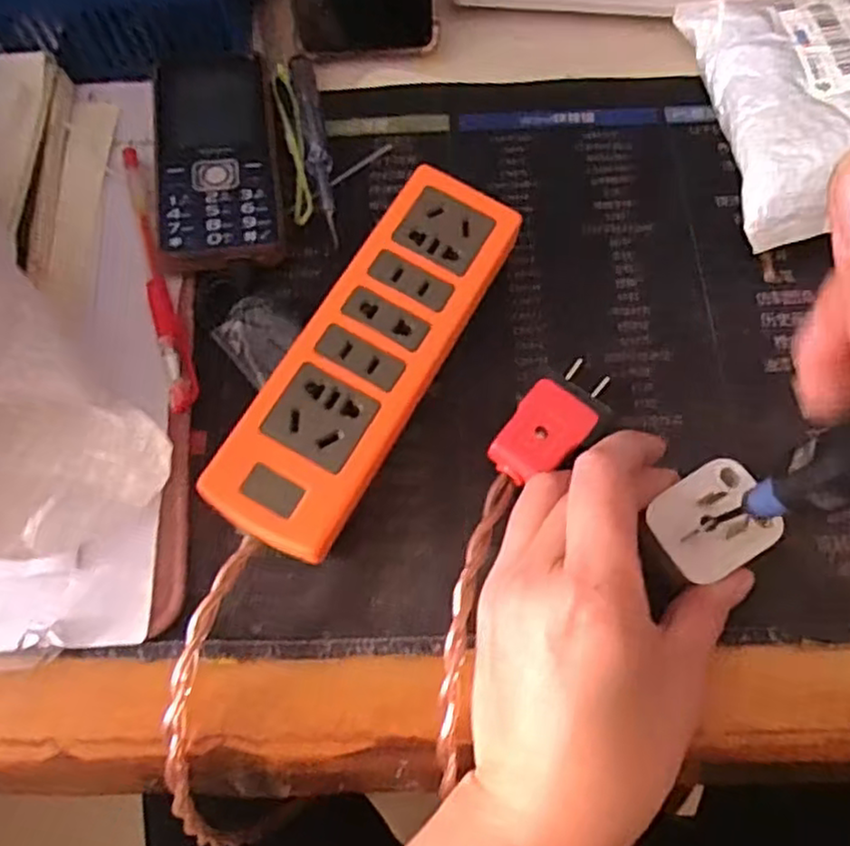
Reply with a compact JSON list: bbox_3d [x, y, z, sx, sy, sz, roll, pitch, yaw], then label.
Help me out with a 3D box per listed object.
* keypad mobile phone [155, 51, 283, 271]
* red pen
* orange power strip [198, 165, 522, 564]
[{"bbox_3d":[-0.103,-0.134,0.344,0.054,0.018,0.125,-8,71,0],"label":"keypad mobile phone"},{"bbox_3d":[-0.127,-0.073,0.327,0.012,0.007,0.147,-18,72,-4],"label":"red pen"},{"bbox_3d":[-0.021,-0.030,0.295,0.054,0.033,0.177,27,74,11],"label":"orange power strip"}]

